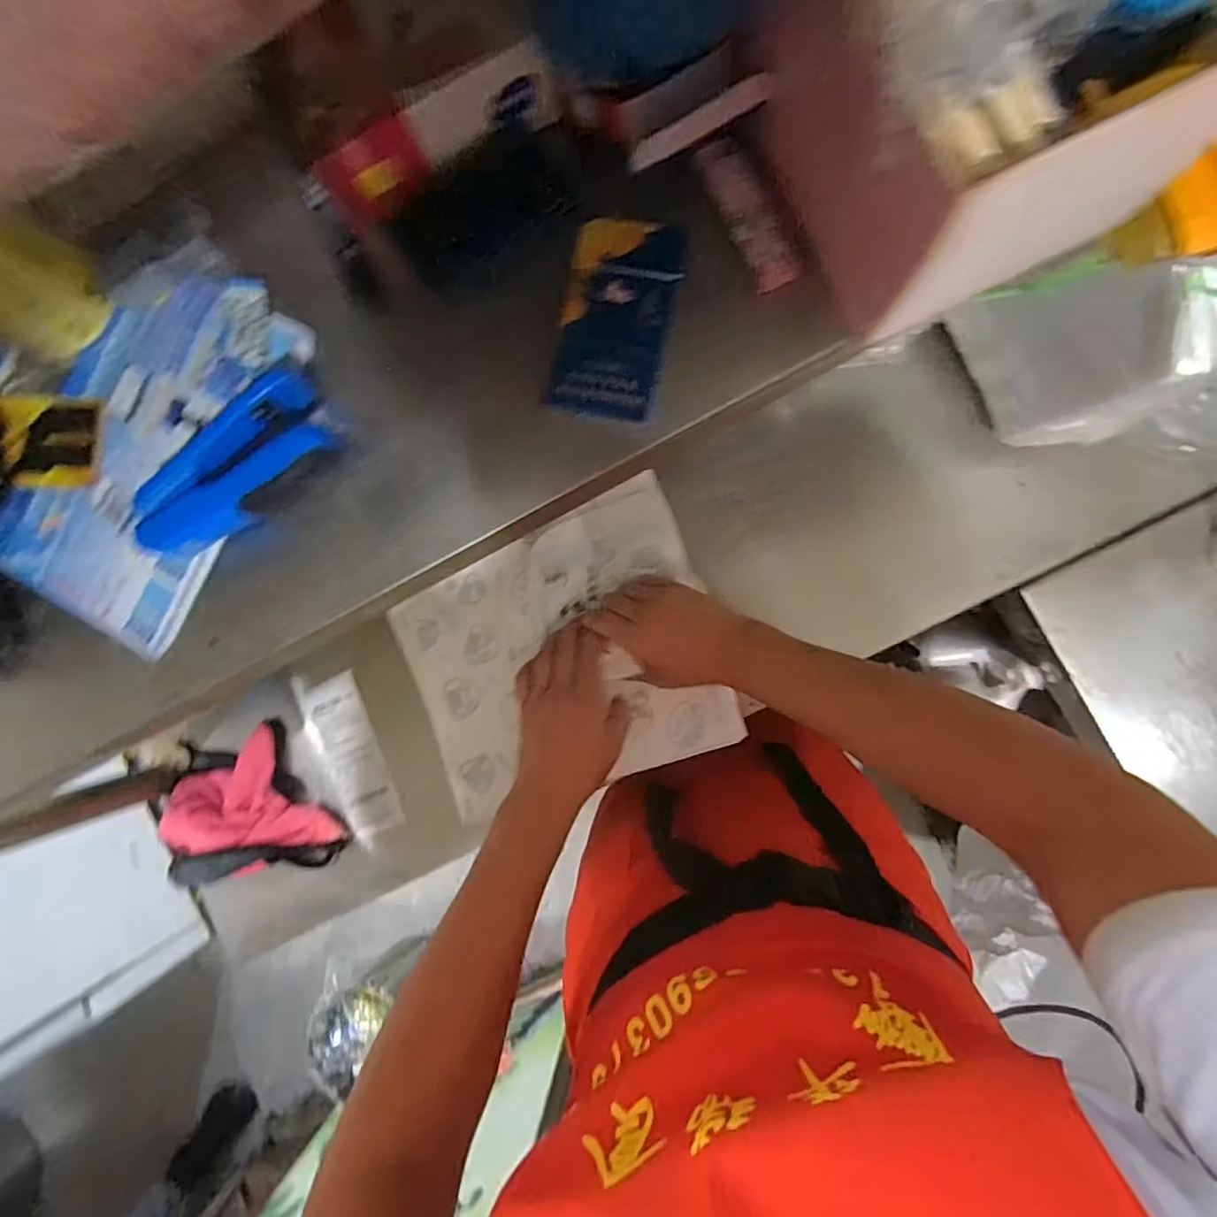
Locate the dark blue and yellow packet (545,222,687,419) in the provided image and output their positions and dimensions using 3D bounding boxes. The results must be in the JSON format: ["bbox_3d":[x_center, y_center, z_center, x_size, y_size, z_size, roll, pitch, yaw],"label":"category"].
[{"bbox_3d":[0.005,-0.146,0.295,0.054,0.006,0.096,12,90,7],"label":"dark blue and yellow packet"}]

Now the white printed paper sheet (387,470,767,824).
[{"bbox_3d":[-0.046,0.048,0.553,0.291,0.033,0.250,-23,86,6],"label":"white printed paper sheet"}]

